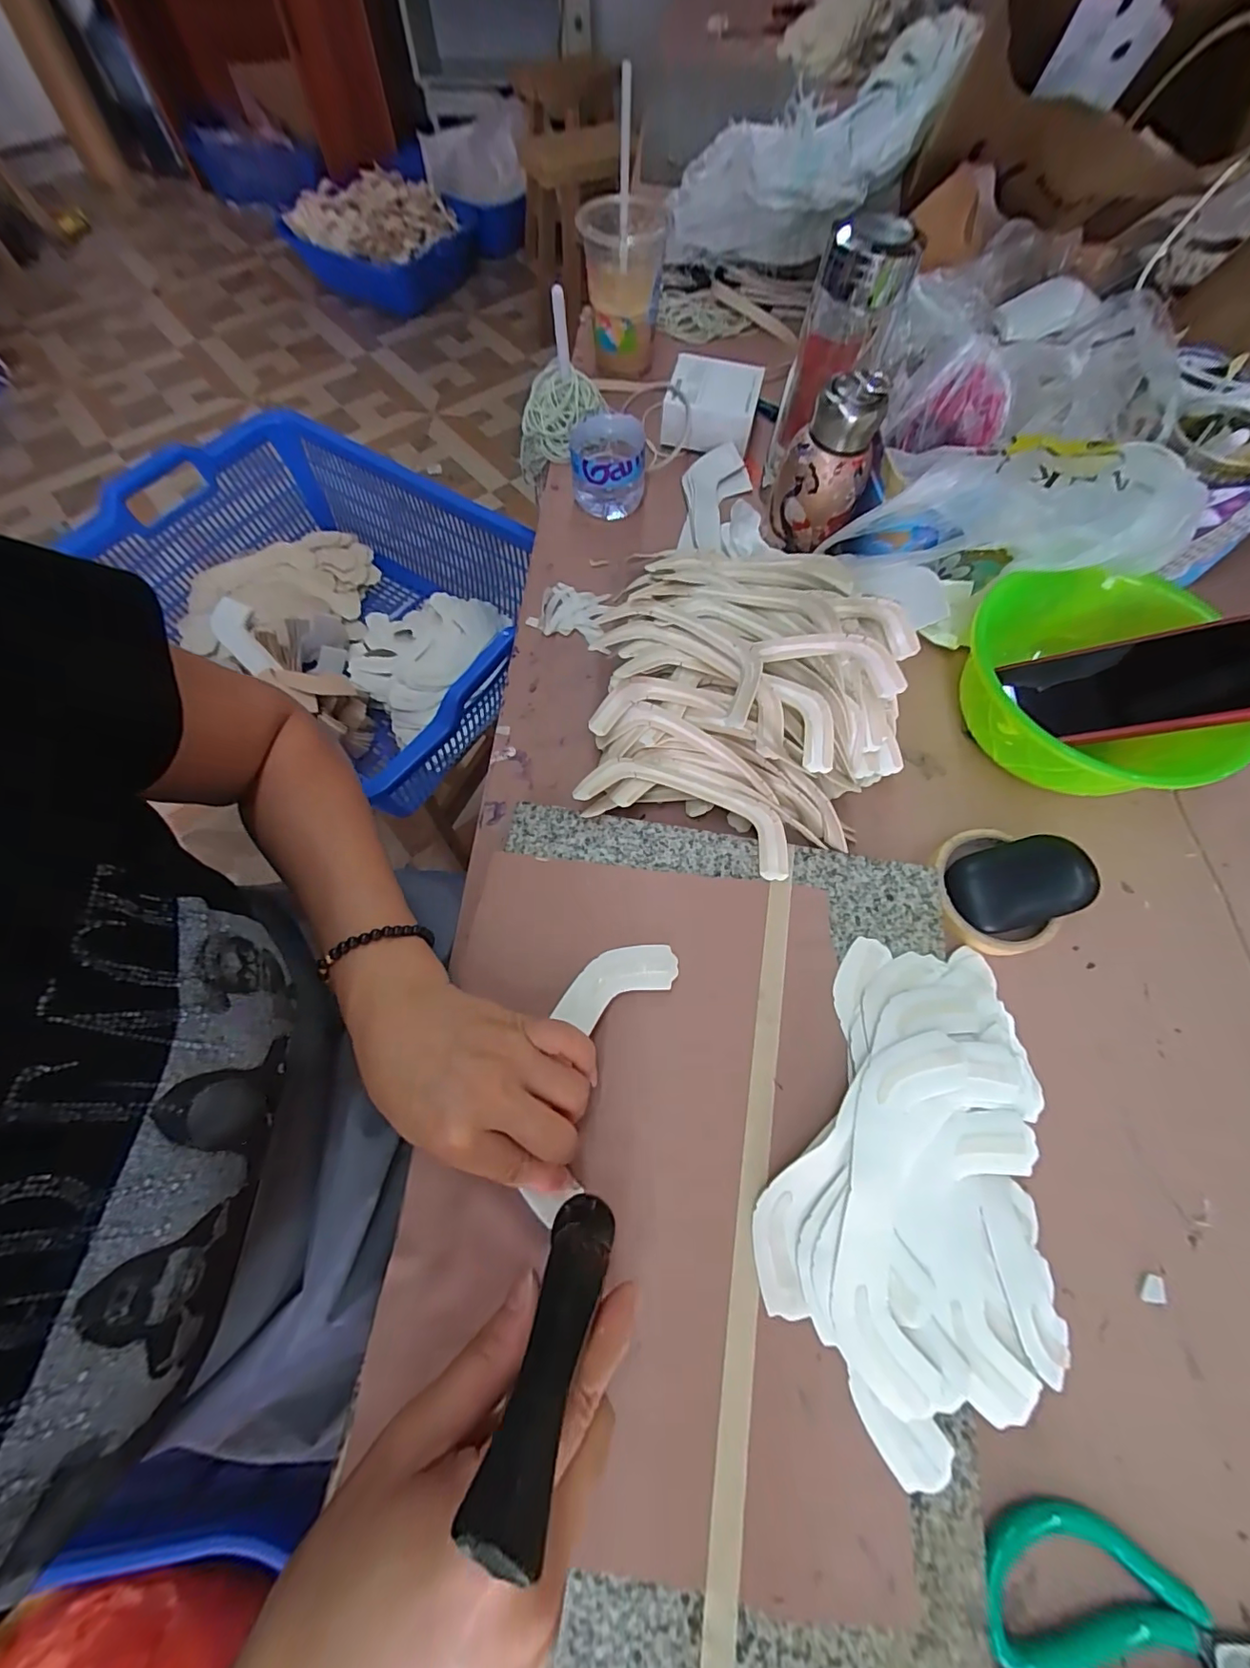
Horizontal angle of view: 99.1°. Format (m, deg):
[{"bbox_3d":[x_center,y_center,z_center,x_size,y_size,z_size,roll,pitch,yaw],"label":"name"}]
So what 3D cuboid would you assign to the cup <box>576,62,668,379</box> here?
[{"bbox_3d":[-0.002,-0.578,0.538,0.079,0.185,0.080,1,67,-1],"label":"cup"}]

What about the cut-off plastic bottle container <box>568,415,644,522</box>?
[{"bbox_3d":[-0.016,-0.355,0.518,0.070,0.059,0.083,1,67,-1],"label":"cut-off plastic bottle container"}]

